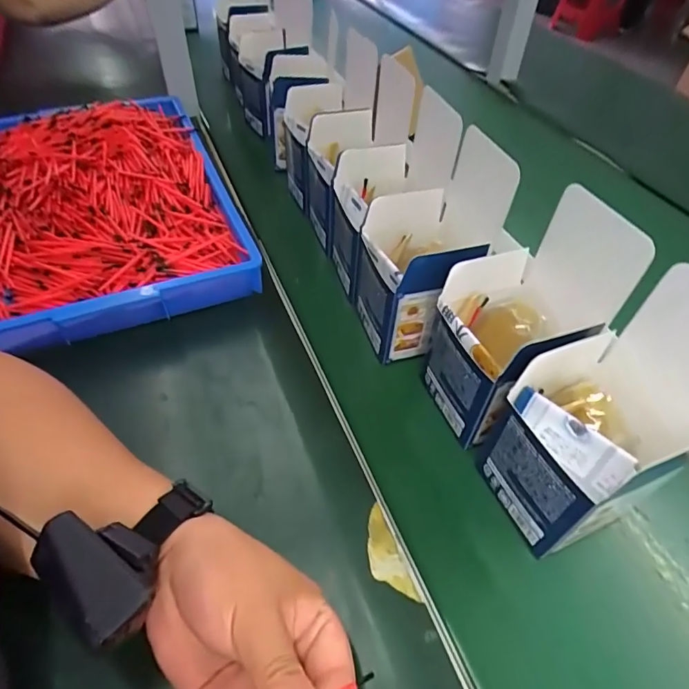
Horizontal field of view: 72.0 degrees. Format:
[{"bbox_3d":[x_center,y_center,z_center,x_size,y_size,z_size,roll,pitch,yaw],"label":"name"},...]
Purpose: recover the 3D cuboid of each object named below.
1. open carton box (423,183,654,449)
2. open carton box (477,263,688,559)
[{"bbox_3d":[0.151,-0.025,0.369,0.151,0.157,0.087,-20,52,-19],"label":"open carton box"},{"bbox_3d":[0.162,0.046,0.300,0.090,0.169,0.096,-18,51,-18],"label":"open carton box"}]

